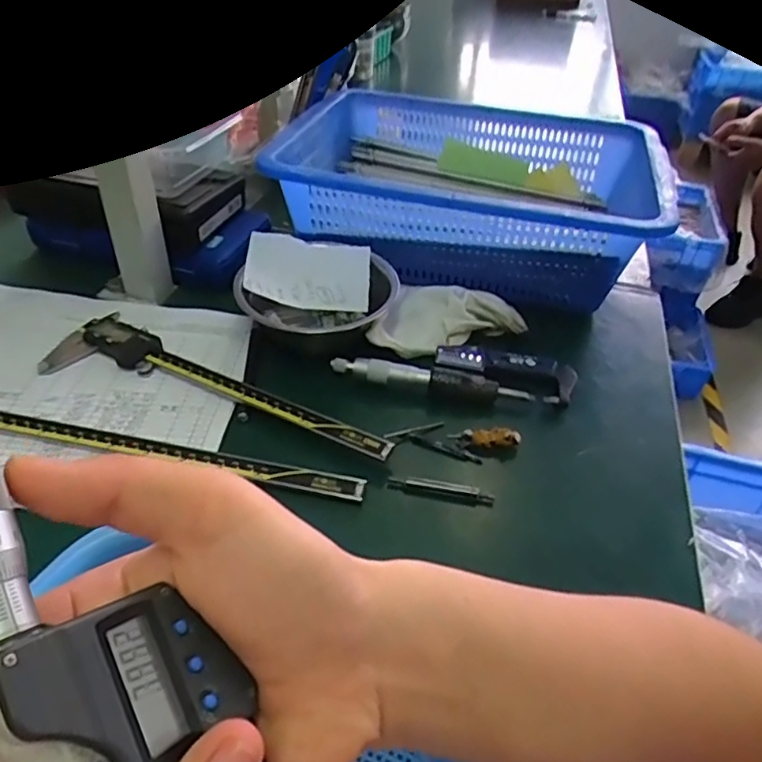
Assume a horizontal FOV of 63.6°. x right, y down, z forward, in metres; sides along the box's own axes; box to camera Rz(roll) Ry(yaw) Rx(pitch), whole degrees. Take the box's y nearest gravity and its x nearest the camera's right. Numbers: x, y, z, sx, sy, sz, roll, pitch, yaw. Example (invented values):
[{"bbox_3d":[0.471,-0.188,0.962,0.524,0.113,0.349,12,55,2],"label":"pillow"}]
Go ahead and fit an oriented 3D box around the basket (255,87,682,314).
[{"bbox_3d":[0.085,-0.184,0.605,0.341,0.104,0.254,15,41,11],"label":"basket"}]

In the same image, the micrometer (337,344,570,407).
[{"bbox_3d":[0.059,-0.009,0.478,0.182,0.019,0.050,7,40,3],"label":"micrometer"}]

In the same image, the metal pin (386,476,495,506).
[{"bbox_3d":[0.039,0.071,0.402,0.069,0.006,0.008,10,41,6],"label":"metal pin"}]

